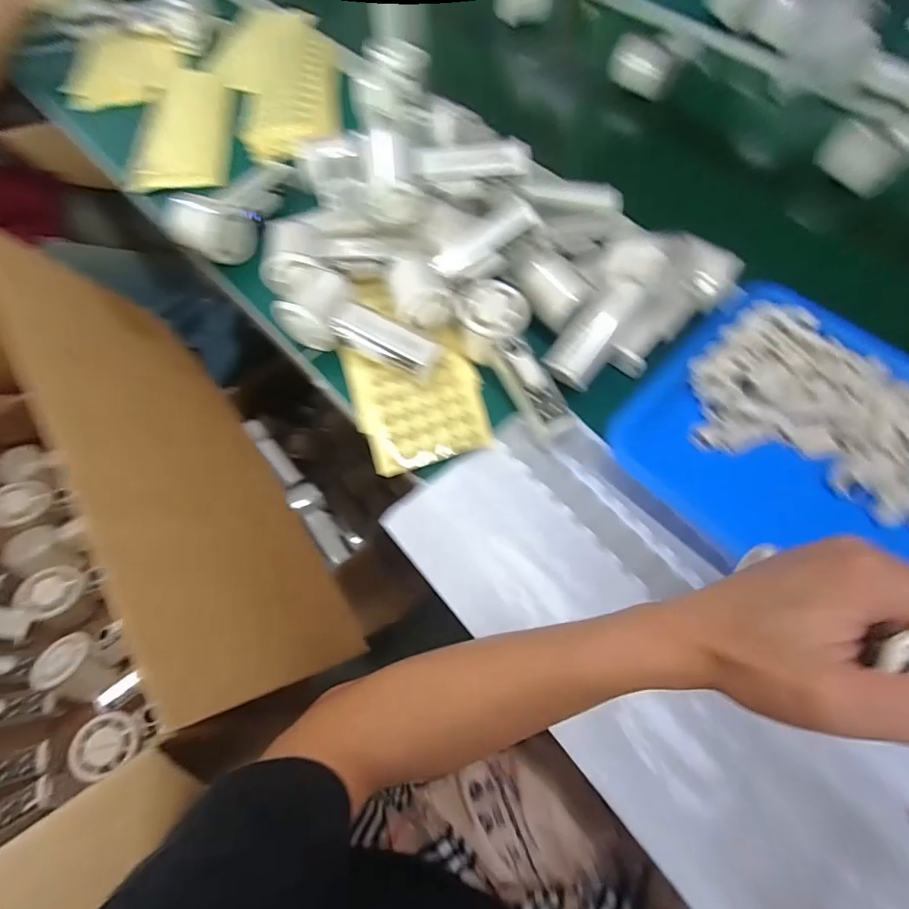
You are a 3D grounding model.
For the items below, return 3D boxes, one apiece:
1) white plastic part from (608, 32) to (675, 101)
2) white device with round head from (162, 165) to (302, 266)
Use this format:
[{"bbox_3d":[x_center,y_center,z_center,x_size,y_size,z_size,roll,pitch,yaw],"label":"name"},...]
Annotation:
[{"bbox_3d":[0.246,-0.510,0.615,0.082,0.042,0.048,25,67,10],"label":"white plastic part"},{"bbox_3d":[-0.238,-0.274,0.524,0.075,0.062,0.147,23,67,9],"label":"white device with round head"}]

